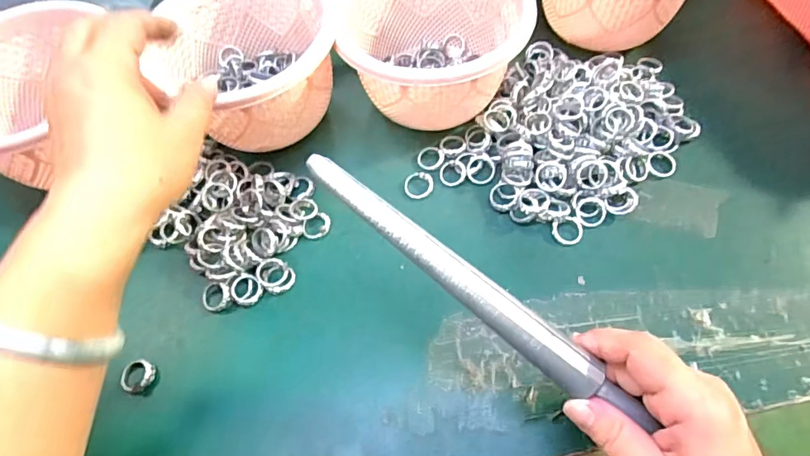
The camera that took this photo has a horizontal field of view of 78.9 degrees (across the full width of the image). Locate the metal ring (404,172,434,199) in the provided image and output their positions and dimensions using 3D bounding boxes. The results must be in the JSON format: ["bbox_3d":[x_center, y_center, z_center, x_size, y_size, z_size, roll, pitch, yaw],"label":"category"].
[{"bbox_3d":[0.011,-0.034,0.382,0.022,0.004,0.024,-1,59,2],"label":"metal ring"}]

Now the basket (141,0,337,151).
[{"bbox_3d":[-0.121,-0.131,0.390,0.140,0.071,0.150,-8,59,-1],"label":"basket"}]

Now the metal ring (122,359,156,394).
[{"bbox_3d":[-0.172,0.095,0.317,0.020,0.004,0.020,-1,59,2],"label":"metal ring"}]

